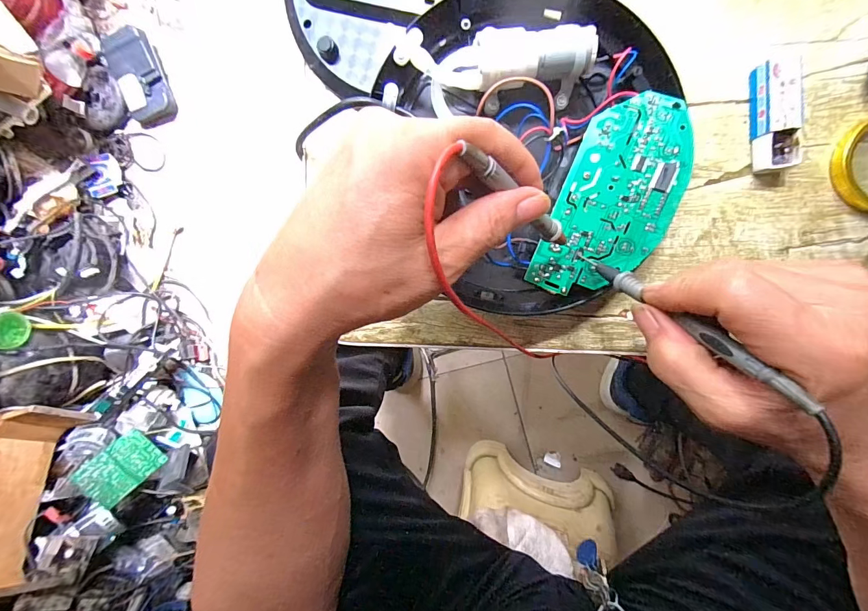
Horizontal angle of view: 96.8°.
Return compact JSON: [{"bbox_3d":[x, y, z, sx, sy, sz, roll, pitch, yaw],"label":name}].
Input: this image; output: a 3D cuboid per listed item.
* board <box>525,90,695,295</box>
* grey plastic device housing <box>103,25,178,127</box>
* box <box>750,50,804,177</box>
[{"bbox_3d":[0.125,-0.071,0.265,0.071,0.011,0.141,23,98,4],"label":"board"},{"bbox_3d":[-0.617,-0.475,0.800,0.109,0.039,0.176,-20,93,8],"label":"grey plastic device housing"},{"bbox_3d":[0.242,-0.134,0.274,0.022,0.021,0.073,-7,95,8],"label":"box"}]

